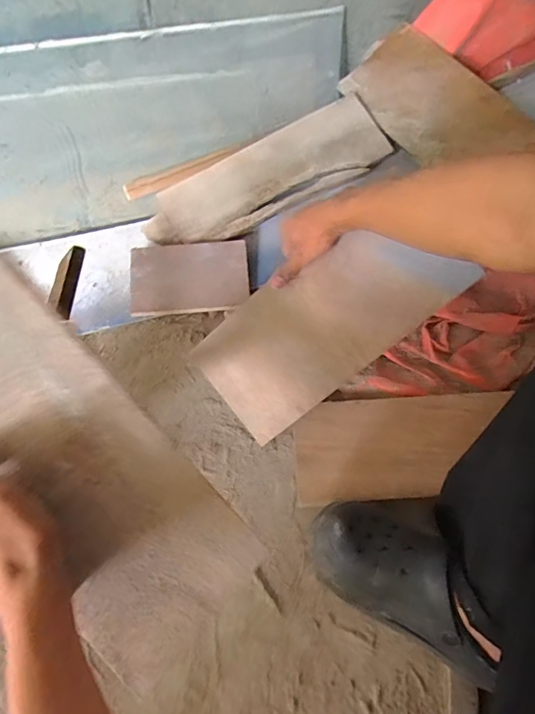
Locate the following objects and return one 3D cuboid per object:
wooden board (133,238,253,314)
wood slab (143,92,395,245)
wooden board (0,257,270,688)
[{"bbox_3d":[-0.133,-0.136,0.772,0.197,0.026,0.118,-4,84,-4],"label":"wooden board"},{"bbox_3d":[-0.011,-0.327,0.820,0.458,0.039,0.155,-25,89,0],"label":"wood slab"},{"bbox_3d":[-0.161,0.082,0.367,0.136,0.008,0.343,-42,93,-23],"label":"wooden board"}]

